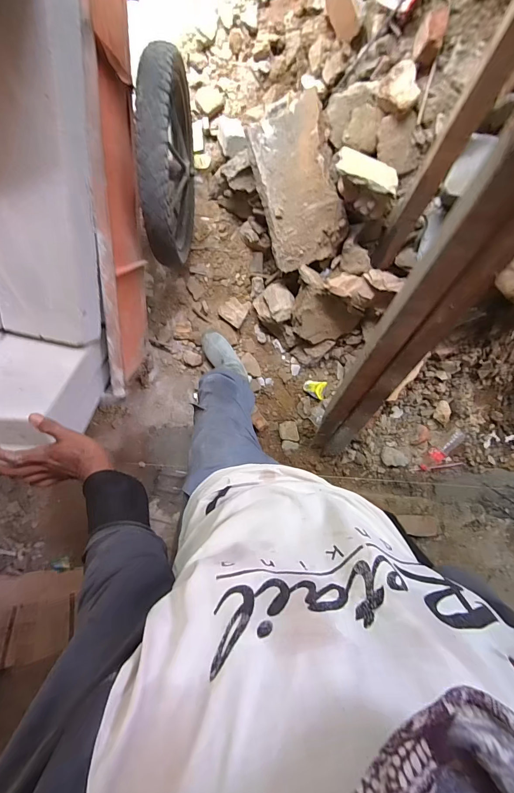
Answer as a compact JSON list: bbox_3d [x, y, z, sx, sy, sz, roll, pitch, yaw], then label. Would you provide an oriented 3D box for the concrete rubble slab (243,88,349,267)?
[{"bbox_3d":[0.122,-0.625,1.025,0.245,0.059,0.414,-10,116,25],"label":"concrete rubble slab"}]

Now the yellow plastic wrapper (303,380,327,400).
[{"bbox_3d":[0.237,-0.032,1.384,0.086,0.027,0.076,9,98,-5],"label":"yellow plastic wrapper"}]

